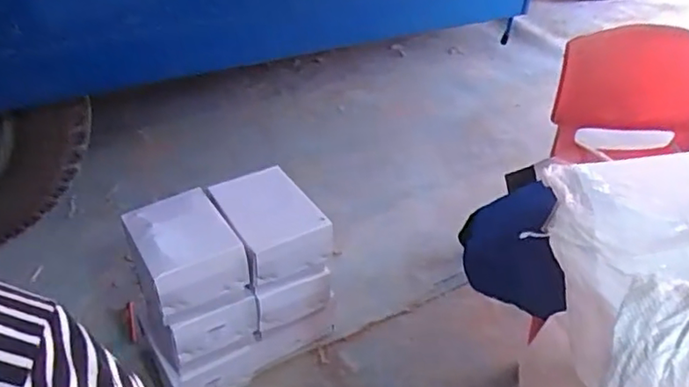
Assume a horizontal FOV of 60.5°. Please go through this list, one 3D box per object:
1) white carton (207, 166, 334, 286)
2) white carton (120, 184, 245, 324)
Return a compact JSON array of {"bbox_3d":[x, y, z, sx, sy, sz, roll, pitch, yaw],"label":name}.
[{"bbox_3d":[-0.120,0.047,0.928,0.131,0.082,0.174,-23,43,-27],"label":"white carton"},{"bbox_3d":[-0.238,0.090,0.884,0.129,0.093,0.174,-21,42,-25],"label":"white carton"}]

